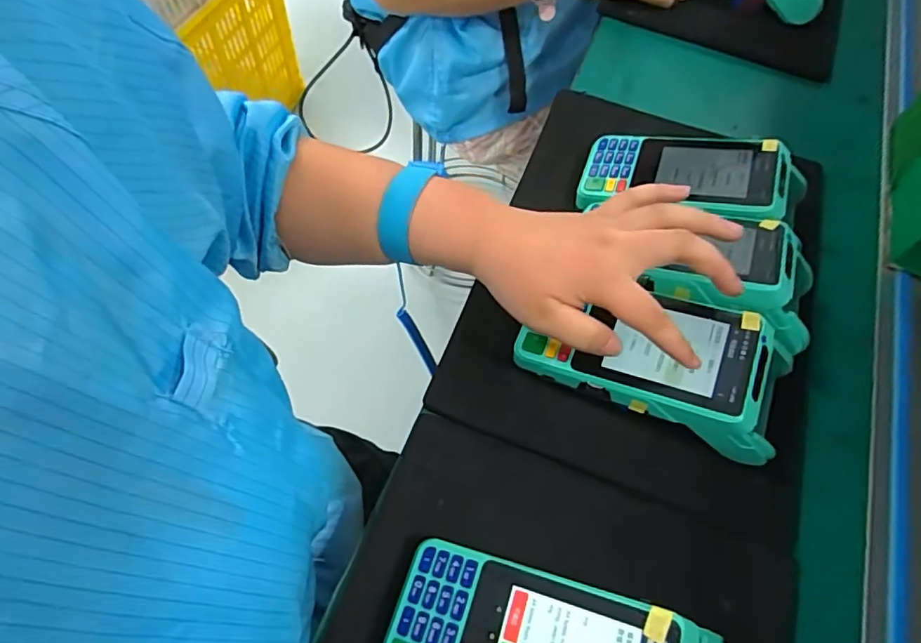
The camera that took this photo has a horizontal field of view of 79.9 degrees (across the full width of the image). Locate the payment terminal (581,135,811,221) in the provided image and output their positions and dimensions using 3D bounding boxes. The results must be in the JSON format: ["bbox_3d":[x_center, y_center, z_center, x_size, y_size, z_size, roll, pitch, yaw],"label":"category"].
[{"bbox_3d":[0.179,-0.103,0.434,0.162,0.048,0.077,12,61,21],"label":"payment terminal"}]

